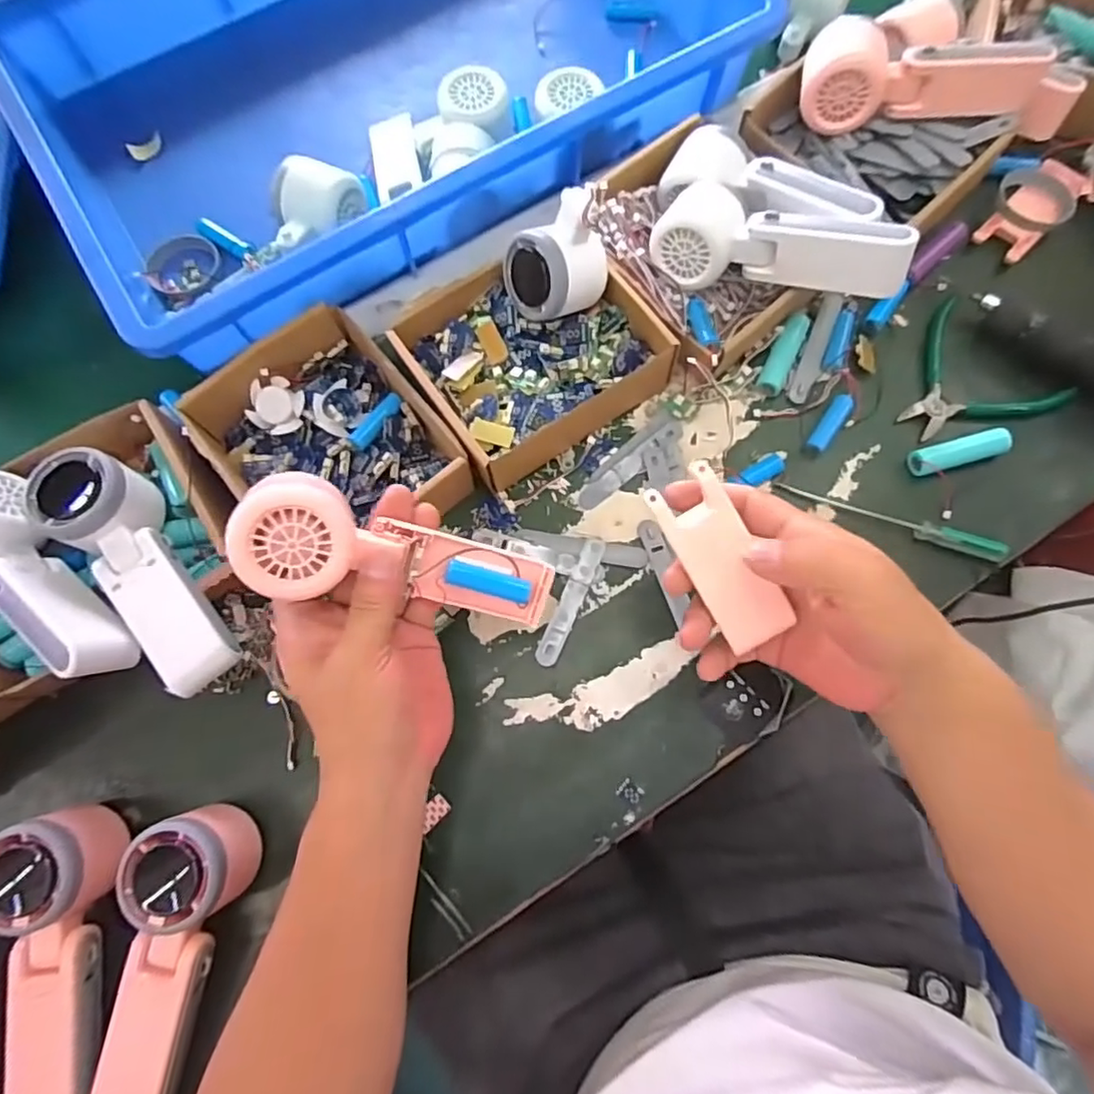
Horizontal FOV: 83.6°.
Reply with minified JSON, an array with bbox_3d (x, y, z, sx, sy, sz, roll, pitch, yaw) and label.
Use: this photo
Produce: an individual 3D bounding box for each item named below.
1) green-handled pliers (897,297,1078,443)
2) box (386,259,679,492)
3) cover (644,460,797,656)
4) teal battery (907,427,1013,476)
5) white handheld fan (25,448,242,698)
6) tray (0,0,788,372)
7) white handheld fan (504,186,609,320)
[{"bbox_3d":[0.317,-0.121,0.460,0.111,0.010,0.113,-42,77,-10],"label":"green-handled pliers"},{"bbox_3d":[-0.012,-0.141,0.452,0.166,0.045,0.145,-33,75,-7],"label":"box"},{"bbox_3d":[0.094,0.006,0.330,0.035,0.012,0.100,-32,99,-7],"label":"cover"},{"bbox_3d":[0.294,-0.067,0.433,0.066,0.019,0.019,-16,74,-3],"label":"teal battery"},{"bbox_3d":[-0.251,0.012,0.378,0.057,0.040,0.171,-39,76,-9],"label":"white handheld fan"},{"bbox_3d":[-0.144,-0.426,0.540,0.564,0.109,0.388,-32,75,-7],"label":"tray"},{"bbox_3d":[0.007,-0.207,0.427,0.059,0.087,0.053,37,49,28],"label":"white handheld fan"}]

